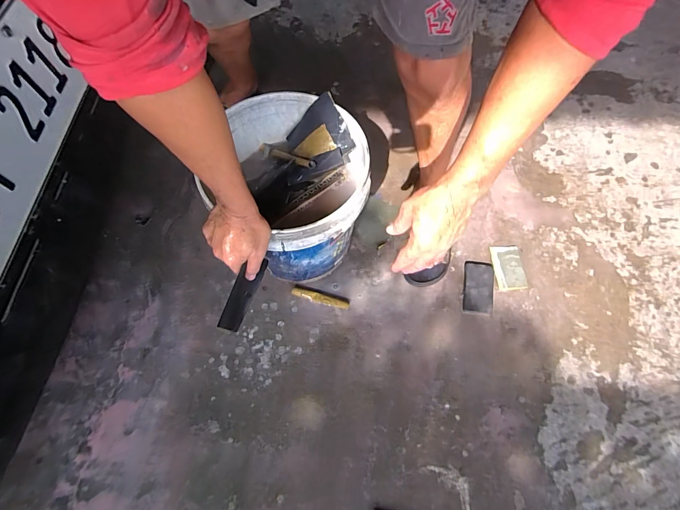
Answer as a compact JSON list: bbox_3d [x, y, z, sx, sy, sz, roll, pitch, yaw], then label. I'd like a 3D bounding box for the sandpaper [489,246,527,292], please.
[{"bbox_3d":[0.428,0.031,0.849,0.073,0.007,0.118,1,66,0],"label":"sandpaper"}]

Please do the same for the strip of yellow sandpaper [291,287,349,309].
[{"bbox_3d":[-0.047,0.105,0.805,0.140,0.013,0.023,15,67,6],"label":"strip of yellow sandpaper"}]

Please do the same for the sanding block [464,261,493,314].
[{"bbox_3d":[0.340,0.079,0.819,0.068,0.022,0.128,9,66,3],"label":"sanding block"}]

